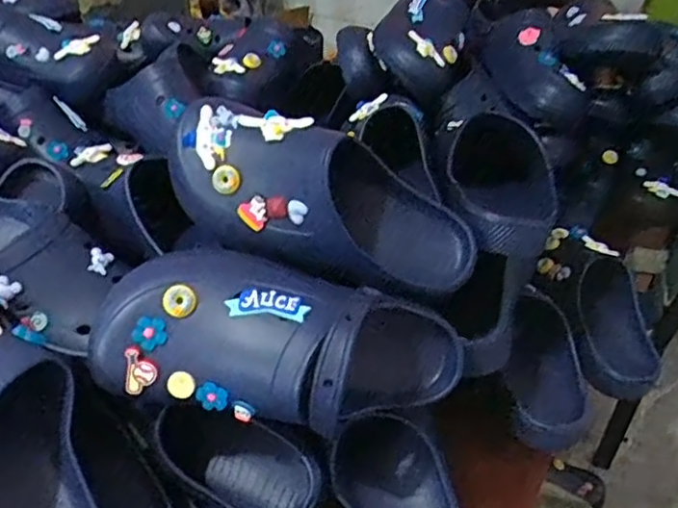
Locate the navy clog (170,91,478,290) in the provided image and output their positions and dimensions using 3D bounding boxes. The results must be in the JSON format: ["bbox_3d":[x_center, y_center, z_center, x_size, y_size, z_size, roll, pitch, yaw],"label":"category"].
[{"bbox_3d":[-0.011,-0.048,0.536,0.280,0.115,0.086,23,42,-2],"label":"navy clog"}]

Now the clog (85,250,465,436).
[{"bbox_3d":[-0.037,0.072,0.499,0.303,0.102,0.116,9,38,-14],"label":"clog"}]

